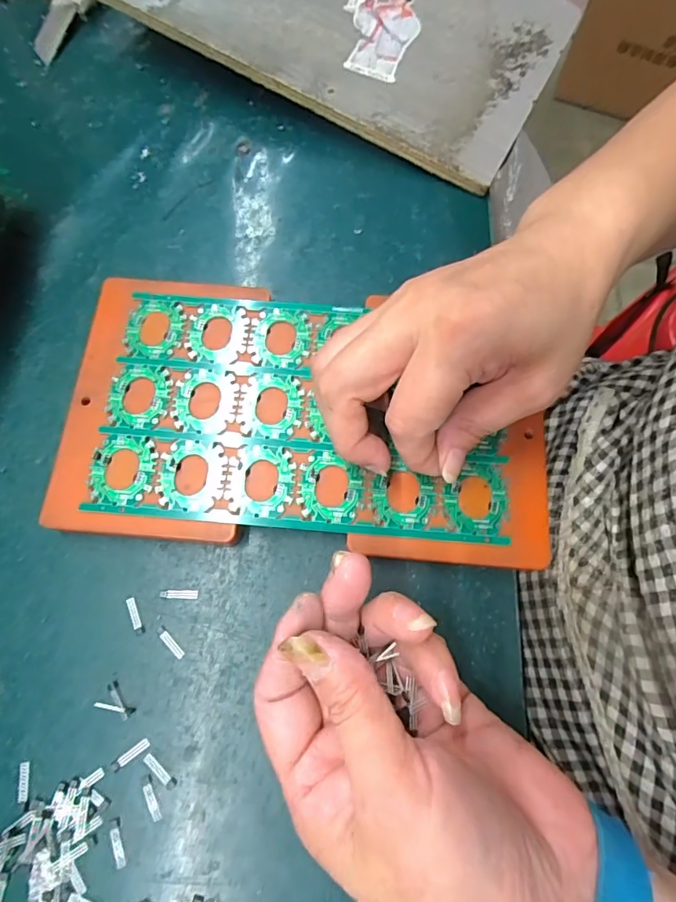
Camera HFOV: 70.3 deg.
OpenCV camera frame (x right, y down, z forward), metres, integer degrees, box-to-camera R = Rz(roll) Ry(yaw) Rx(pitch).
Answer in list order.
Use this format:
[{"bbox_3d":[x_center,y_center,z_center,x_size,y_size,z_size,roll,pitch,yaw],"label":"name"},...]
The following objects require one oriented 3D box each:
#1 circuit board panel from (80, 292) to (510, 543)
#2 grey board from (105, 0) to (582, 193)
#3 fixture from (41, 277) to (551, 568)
[{"bbox_3d":[-0.017,-0.022,0.243,0.198,0.005,0.119,4,73,3],"label":"circuit board panel"},{"bbox_3d":[0.003,-0.308,0.323,0.293,0.009,0.192,27,73,1],"label":"grey board"},{"bbox_3d":[-0.020,-0.019,0.249,0.242,0.019,0.135,4,73,3],"label":"fixture"}]

